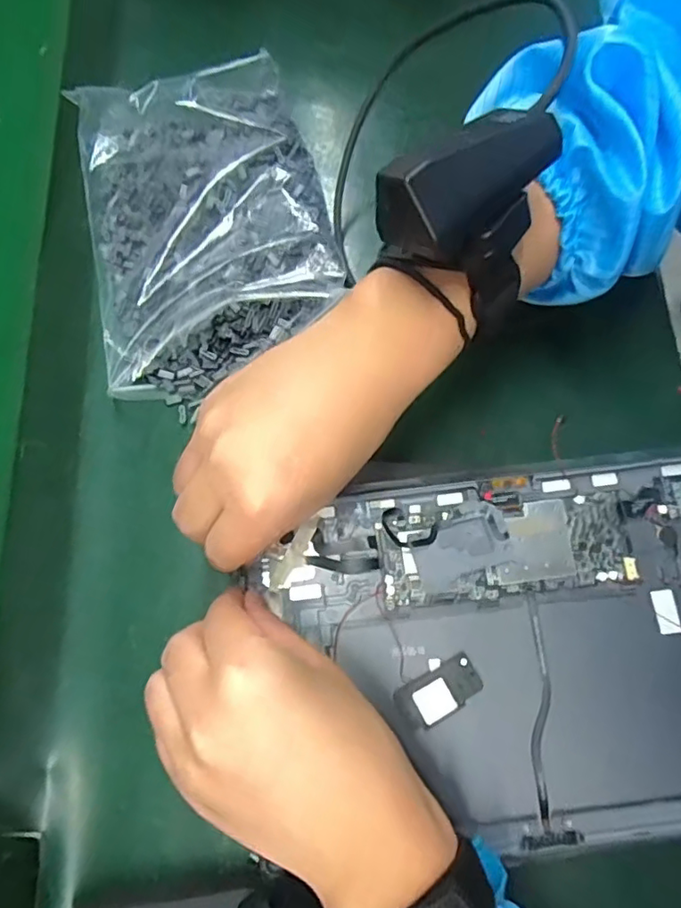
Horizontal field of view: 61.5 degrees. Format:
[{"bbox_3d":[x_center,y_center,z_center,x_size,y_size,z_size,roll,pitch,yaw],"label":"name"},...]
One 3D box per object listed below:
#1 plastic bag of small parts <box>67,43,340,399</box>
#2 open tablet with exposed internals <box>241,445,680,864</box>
[{"bbox_3d":[-0.083,-0.143,0.350,0.144,0.031,0.201,-12,74,-1],"label":"plastic bag of small parts"},{"bbox_3d":[0.091,0.086,0.274,0.236,0.009,0.174,-7,74,0],"label":"open tablet with exposed internals"}]

